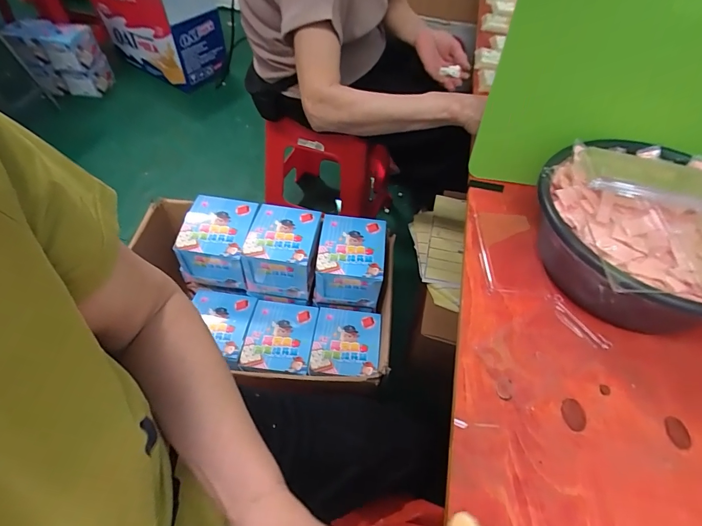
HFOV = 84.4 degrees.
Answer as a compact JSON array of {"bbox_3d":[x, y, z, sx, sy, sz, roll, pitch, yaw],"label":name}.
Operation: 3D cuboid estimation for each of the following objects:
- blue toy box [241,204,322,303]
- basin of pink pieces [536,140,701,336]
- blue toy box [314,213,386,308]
[{"bbox_3d":[-0.154,-0.023,0.898,0.148,0.147,0.171,8,52,3],"label":"blue toy box"},{"bbox_3d":[0.348,-0.031,0.462,0.252,0.110,0.243,1,52,-2],"label":"basin of pink pieces"},{"bbox_3d":[0.000,-0.004,0.897,0.141,0.144,0.159,5,52,1],"label":"blue toy box"}]

